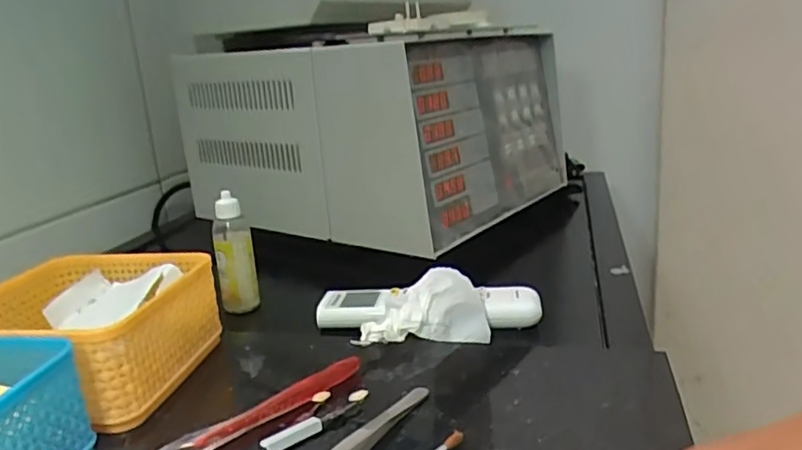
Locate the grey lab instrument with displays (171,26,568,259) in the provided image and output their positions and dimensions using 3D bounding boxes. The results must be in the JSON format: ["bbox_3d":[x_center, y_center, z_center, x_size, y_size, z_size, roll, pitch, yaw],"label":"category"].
[{"bbox_3d":[-0.022,-0.120,0.748,0.347,0.194,0.357,7,18,32],"label":"grey lab instrument with displays"}]

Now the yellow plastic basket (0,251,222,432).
[{"bbox_3d":[-0.206,0.066,0.403,0.132,0.055,0.132,1,16,12],"label":"yellow plastic basket"}]

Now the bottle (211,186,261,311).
[{"bbox_3d":[-0.149,0.024,0.547,0.032,0.104,0.028,-9,17,-21],"label":"bottle"}]

